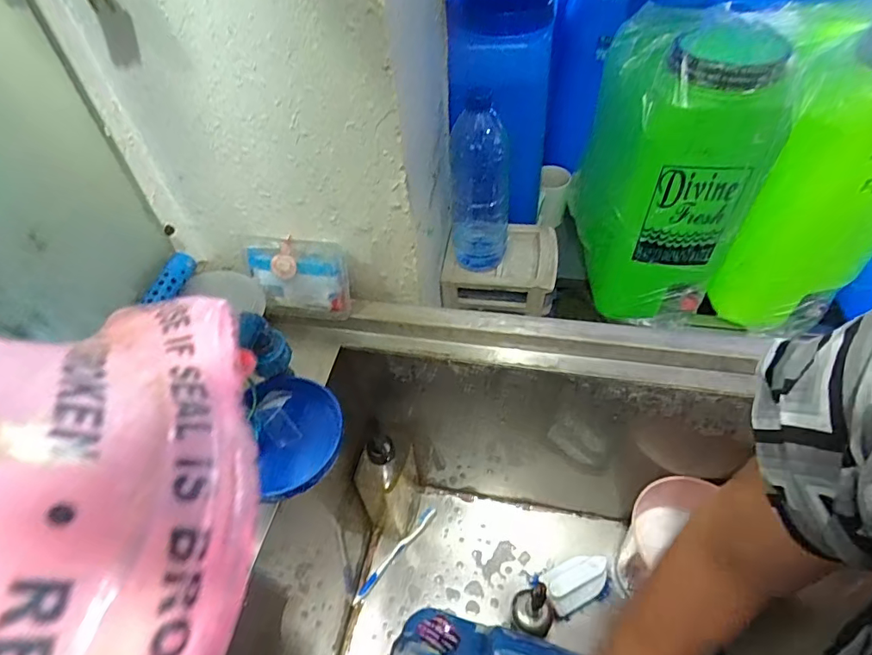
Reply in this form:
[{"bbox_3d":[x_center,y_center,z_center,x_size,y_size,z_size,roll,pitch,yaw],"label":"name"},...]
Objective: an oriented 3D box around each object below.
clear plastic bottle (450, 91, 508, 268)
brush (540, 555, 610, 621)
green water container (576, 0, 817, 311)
[{"bbox_3d":[0.057,-0.177,0.636,0.074,0.225,0.059,0,50,4],"label":"clear plastic bottle"},{"bbox_3d":[0.199,0.365,0.696,0.095,0.073,0.065,-22,52,-14],"label":"brush"},{"bbox_3d":[0.332,-0.220,0.696,0.228,0.368,0.210,15,53,16],"label":"green water container"}]

